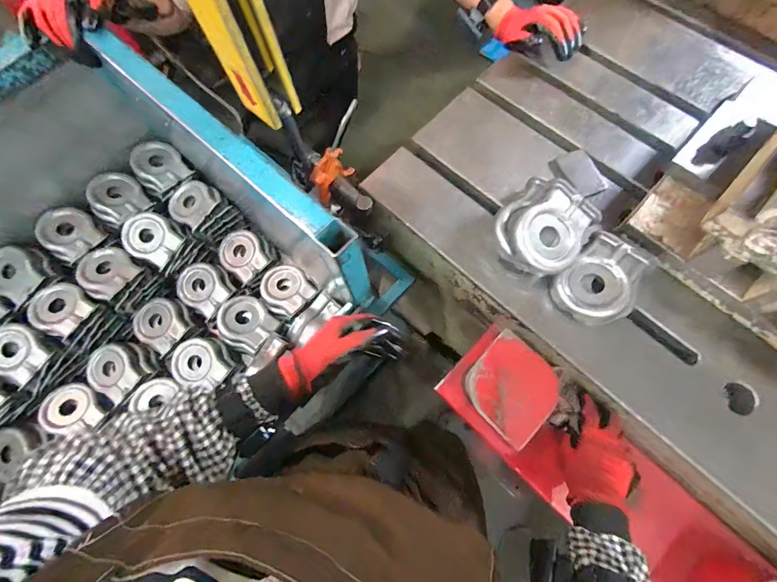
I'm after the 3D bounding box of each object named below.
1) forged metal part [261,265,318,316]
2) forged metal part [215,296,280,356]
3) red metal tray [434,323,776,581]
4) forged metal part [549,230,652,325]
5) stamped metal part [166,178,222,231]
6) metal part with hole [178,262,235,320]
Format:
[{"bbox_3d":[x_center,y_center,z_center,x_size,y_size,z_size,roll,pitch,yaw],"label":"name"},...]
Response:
[{"bbox_3d":[-0.215,-0.004,0.757,0.113,0.037,0.087,35,77,12],"label":"forged metal part"},{"bbox_3d":[-0.298,0.068,0.749,0.122,0.053,0.105,22,75,8],"label":"forged metal part"},{"bbox_3d":[0.301,0.271,0.480,0.503,0.151,0.158,40,78,9],"label":"red metal tray"},{"bbox_3d":[0.310,-0.013,0.515,0.100,0.054,0.135,42,78,13],"label":"forged metal part"},{"bbox_3d":[-0.423,-0.194,0.760,0.118,0.031,0.102,39,78,12],"label":"stamped metal part"},{"bbox_3d":[-0.396,-0.002,0.766,0.101,0.032,0.122,-37,75,-9],"label":"metal part with hole"}]

